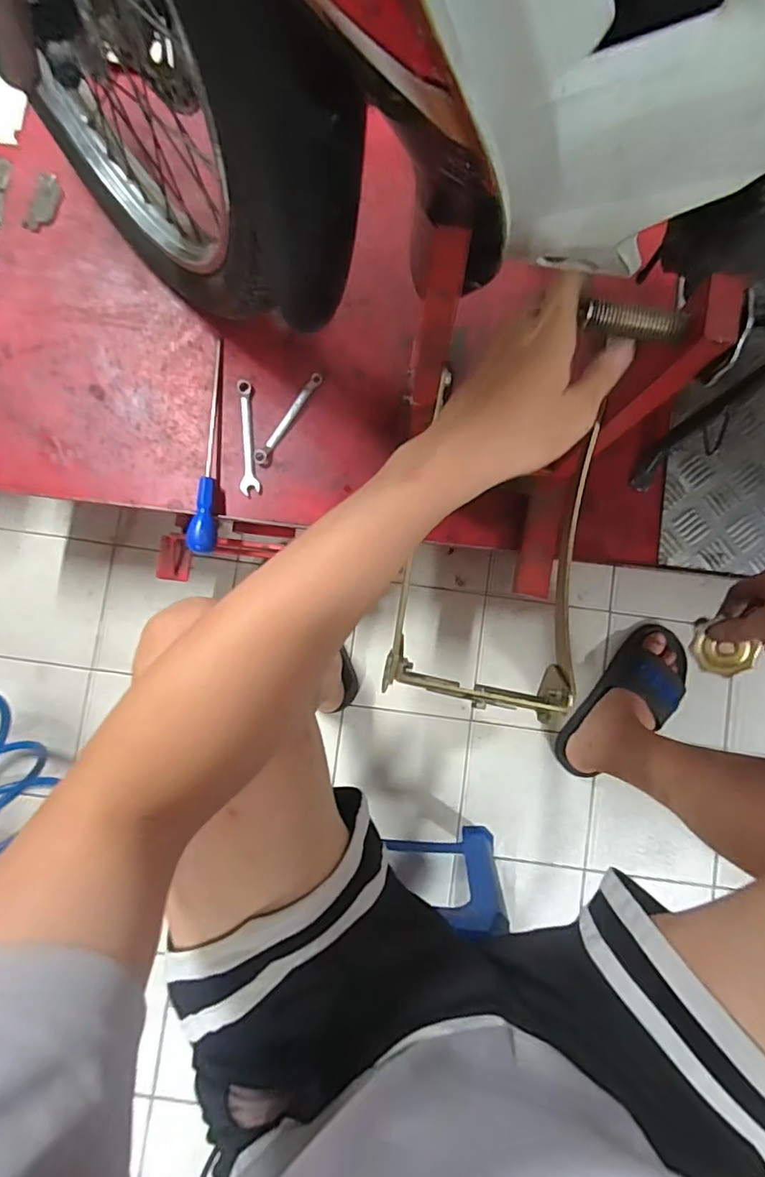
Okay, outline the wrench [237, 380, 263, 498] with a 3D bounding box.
[{"bbox_3d":[-0.174,-0.195,0.694,0.025,0.004,0.147,-4,88,-1],"label":"wrench"}]

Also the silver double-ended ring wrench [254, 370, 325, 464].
[{"bbox_3d":[-0.123,-0.219,0.694,0.018,0.013,0.138,34,88,0],"label":"silver double-ended ring wrench"}]

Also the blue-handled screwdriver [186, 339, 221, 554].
[{"bbox_3d":[-0.223,-0.182,0.679,0.031,0.032,0.274,1,85,0],"label":"blue-handled screwdriver"}]

